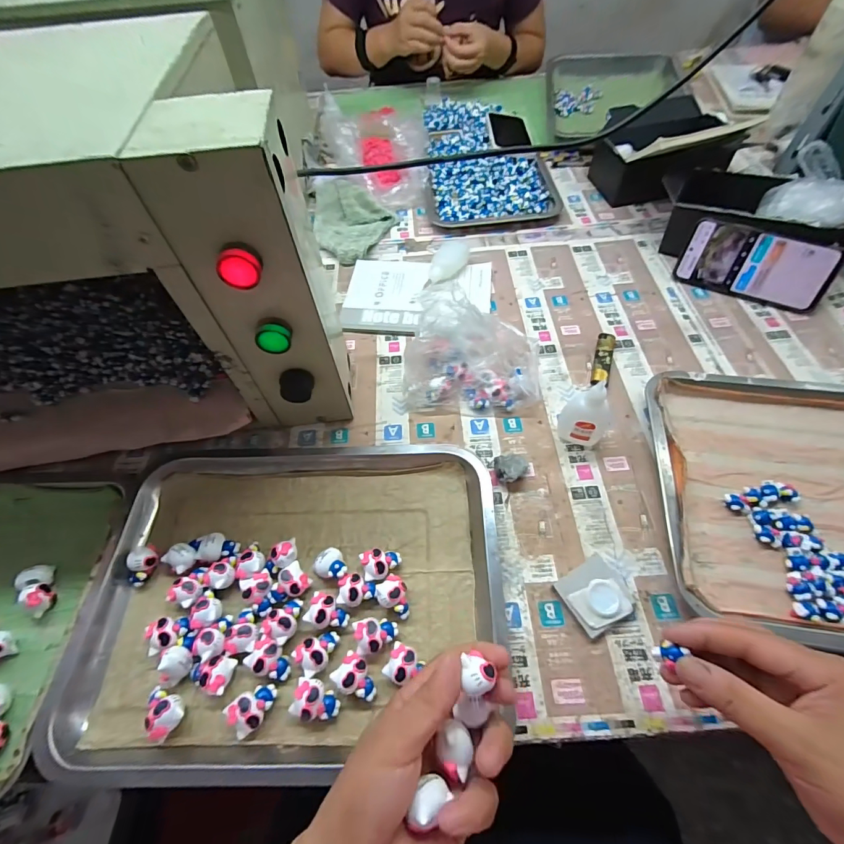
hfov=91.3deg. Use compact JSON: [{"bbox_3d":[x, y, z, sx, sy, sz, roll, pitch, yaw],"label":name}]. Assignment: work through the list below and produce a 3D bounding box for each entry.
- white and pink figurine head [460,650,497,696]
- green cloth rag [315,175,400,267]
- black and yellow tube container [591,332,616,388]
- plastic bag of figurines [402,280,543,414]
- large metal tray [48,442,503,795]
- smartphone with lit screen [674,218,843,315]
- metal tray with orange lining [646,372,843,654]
[{"bbox_3d":[0.032,0.144,0.238,0.016,0.016,0.022,-7,58,0],"label":"white and pink figurine head"},{"bbox_3d":[-0.107,-0.330,0.656,0.124,0.034,0.199,-11,58,-3],"label":"green cloth rag"},{"bbox_3d":[0.215,-0.073,0.488,0.021,0.012,0.080,15,60,13],"label":"black and yellow tube container"},{"bbox_3d":[0.054,-0.080,0.456,0.148,0.092,0.104,2,58,5],"label":"plastic bag of figurines"},{"bbox_3d":[-0.108,0.140,0.359,0.339,0.029,0.263,-1,58,3],"label":"large metal tray"},{"bbox_3d":[0.420,-0.199,0.523,0.162,0.081,0.009,27,32,21],"label":"smartphone with lit screen"},{"bbox_3d":[0.373,0.067,0.377,0.294,0.030,0.261,5,59,7],"label":"metal tray with orange lining"}]

